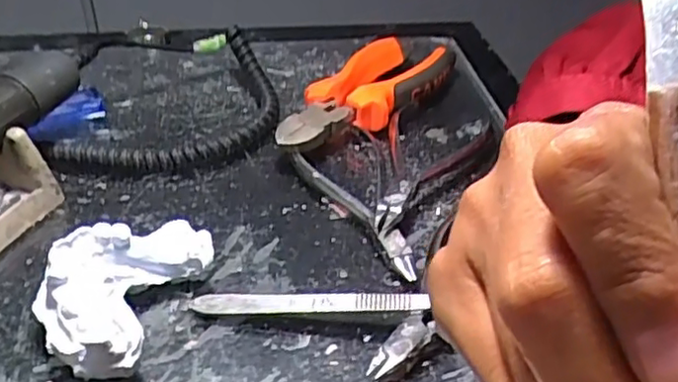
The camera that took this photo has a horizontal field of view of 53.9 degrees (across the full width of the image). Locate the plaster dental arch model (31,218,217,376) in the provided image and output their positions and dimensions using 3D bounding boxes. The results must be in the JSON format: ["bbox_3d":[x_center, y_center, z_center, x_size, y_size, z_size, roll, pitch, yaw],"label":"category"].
[{"bbox_3d":[-0.089,0.041,0.268,0.051,0.034,0.078,14,38,14],"label":"plaster dental arch model"}]

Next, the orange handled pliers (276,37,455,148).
[{"bbox_3d":[0.020,-0.059,0.414,0.051,0.027,0.160,24,42,26],"label":"orange handled pliers"}]

